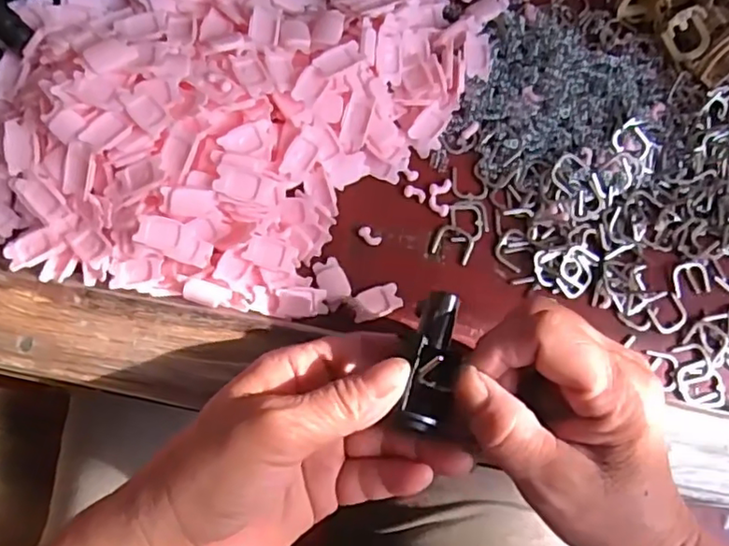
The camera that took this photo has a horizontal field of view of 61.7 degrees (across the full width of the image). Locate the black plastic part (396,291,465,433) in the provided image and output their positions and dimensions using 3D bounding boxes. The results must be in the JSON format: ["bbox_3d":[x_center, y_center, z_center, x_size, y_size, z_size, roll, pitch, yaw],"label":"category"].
[{"bbox_3d":[0.028,0.033,0.233,0.021,0.012,0.054,9,75,-3],"label":"black plastic part"}]

